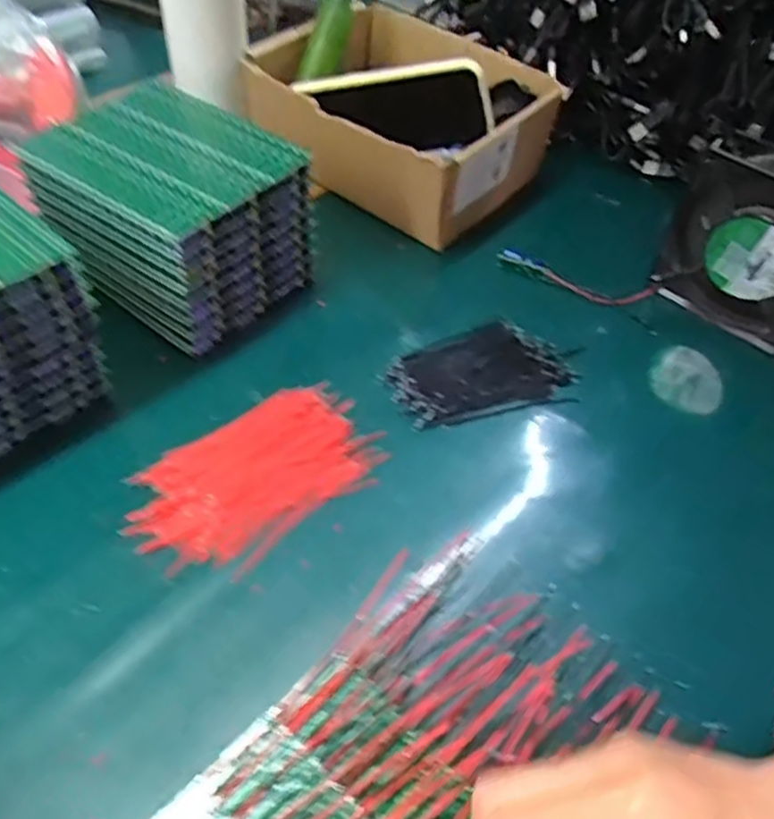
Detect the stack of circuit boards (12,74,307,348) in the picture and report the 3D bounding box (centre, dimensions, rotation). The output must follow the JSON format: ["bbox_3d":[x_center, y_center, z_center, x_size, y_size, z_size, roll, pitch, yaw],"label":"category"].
[{"bbox_3d":[-0.148,-0.134,0.496,0.148,0.102,0.127,33,53,22],"label":"stack of circuit boards"}]

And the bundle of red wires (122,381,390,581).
[{"bbox_3d":[-0.076,0.037,0.417,0.143,0.005,0.087,-33,59,-30],"label":"bundle of red wires"}]

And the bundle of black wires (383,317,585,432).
[{"bbox_3d":[0.065,-0.028,0.487,0.130,0.006,0.080,-12,51,-17],"label":"bundle of black wires"}]

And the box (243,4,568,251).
[{"bbox_3d":[0.010,-0.259,0.615,0.224,0.102,0.178,32,53,21],"label":"box"}]

